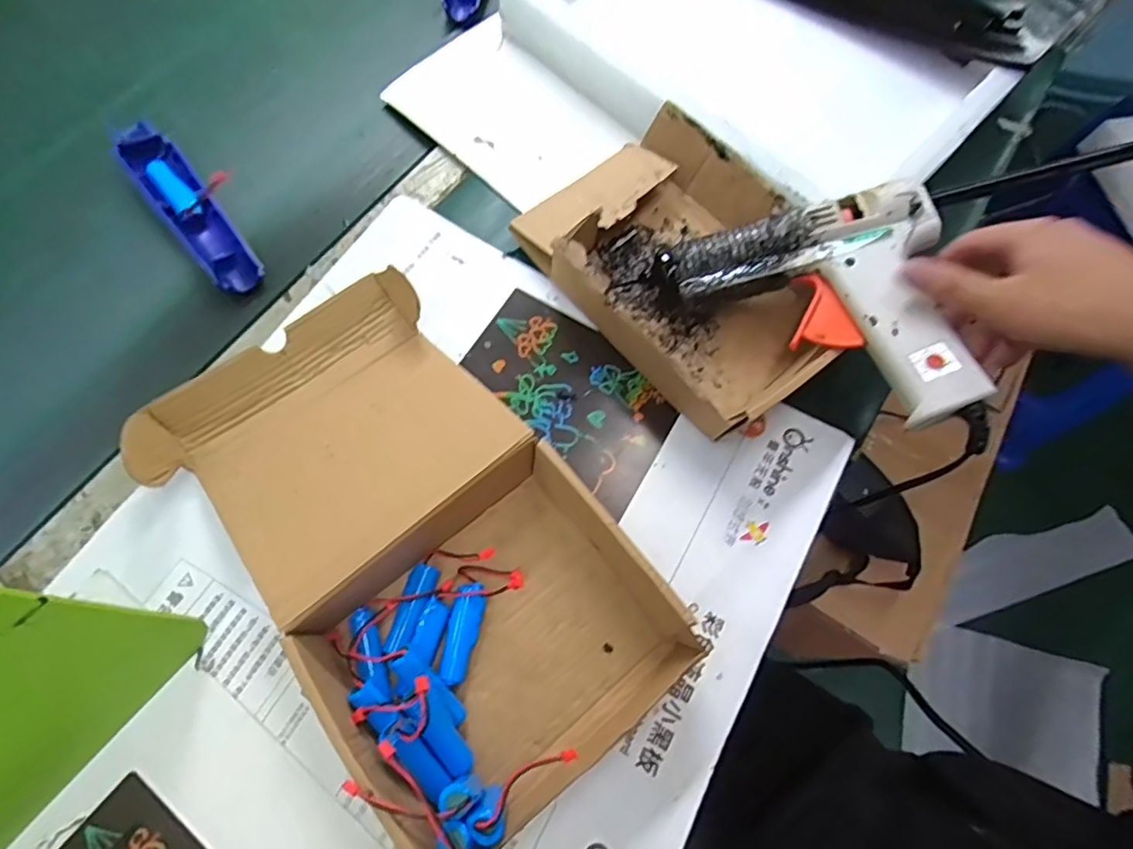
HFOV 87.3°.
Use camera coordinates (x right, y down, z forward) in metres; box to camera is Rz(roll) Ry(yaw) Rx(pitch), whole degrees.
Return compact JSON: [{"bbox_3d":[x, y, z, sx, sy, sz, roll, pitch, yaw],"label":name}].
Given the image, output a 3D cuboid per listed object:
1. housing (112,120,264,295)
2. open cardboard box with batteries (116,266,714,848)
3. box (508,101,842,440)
[{"bbox_3d":[-0.271,-0.155,0.427,0.038,0.024,0.156,-37,75,-14],"label":"housing"},{"bbox_3d":[-0.086,0.060,0.334,0.177,0.050,0.312,-39,76,-14],"label":"open cardboard box with batteries"},{"bbox_3d":[0.087,-0.112,0.414,0.158,0.054,0.222,-39,76,-15],"label":"box"}]

